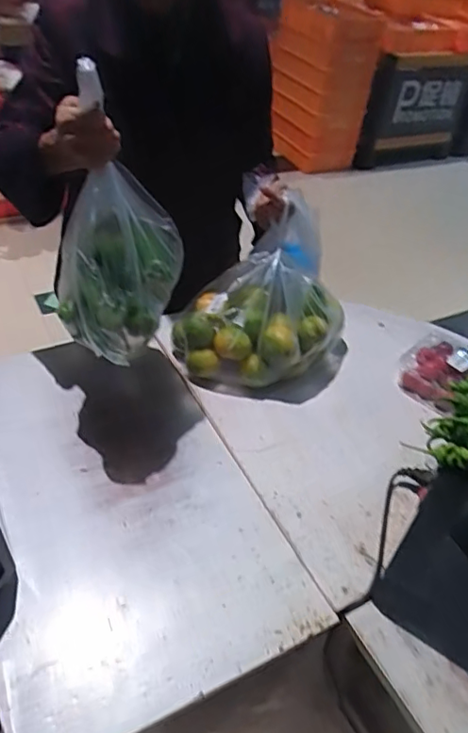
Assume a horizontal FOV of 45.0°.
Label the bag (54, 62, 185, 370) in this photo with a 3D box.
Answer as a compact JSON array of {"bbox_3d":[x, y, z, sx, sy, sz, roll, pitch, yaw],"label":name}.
[{"bbox_3d":[-0.144,-0.174,0.689,0.158,0.323,0.141,-7,44,-15],"label":"bag"}]

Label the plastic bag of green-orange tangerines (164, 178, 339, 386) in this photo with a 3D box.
[{"bbox_3d":[0.045,-0.076,0.956,0.291,0.181,0.158,7,42,1],"label":"plastic bag of green-orange tangerines"}]

